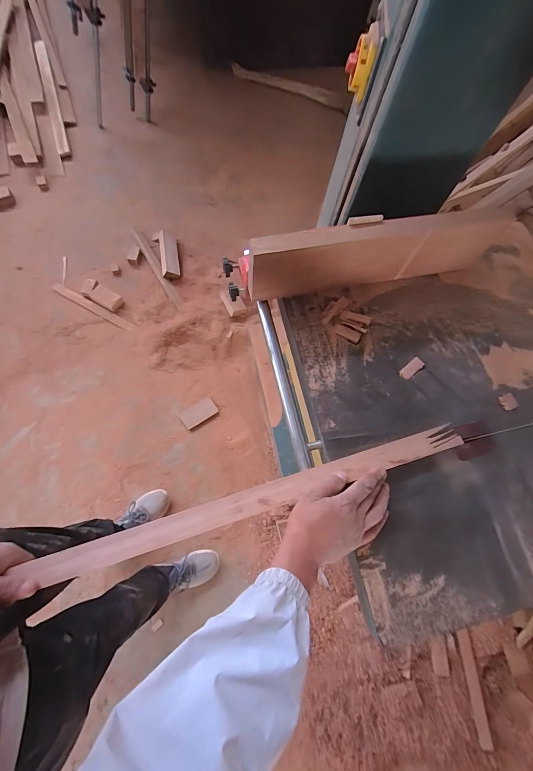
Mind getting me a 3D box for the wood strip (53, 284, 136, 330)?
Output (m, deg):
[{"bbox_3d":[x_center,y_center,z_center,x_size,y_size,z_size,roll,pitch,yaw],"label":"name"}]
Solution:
[{"bbox_3d":[-0.794,-0.358,1.442,0.388,0.017,0.037,28,76,-6],"label":"wood strip"}]

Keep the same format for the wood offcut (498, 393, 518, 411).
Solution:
[{"bbox_3d":[0.404,0.028,0.520,0.026,0.005,0.026,1,71,-4],"label":"wood offcut"}]

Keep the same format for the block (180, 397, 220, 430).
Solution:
[{"bbox_3d":[-0.286,0.122,1.327,0.150,0.036,0.096,-36,77,-9],"label":"block"}]

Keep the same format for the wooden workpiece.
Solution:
[{"bbox_3d":[0.005,0.153,0.429,0.594,0.013,0.034,-15,75,-10],"label":"wooden workpiece"}]

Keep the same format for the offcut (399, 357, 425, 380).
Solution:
[{"bbox_3d":[0.248,-0.029,0.532,0.048,0.004,0.021,-39,78,-15],"label":"offcut"}]

